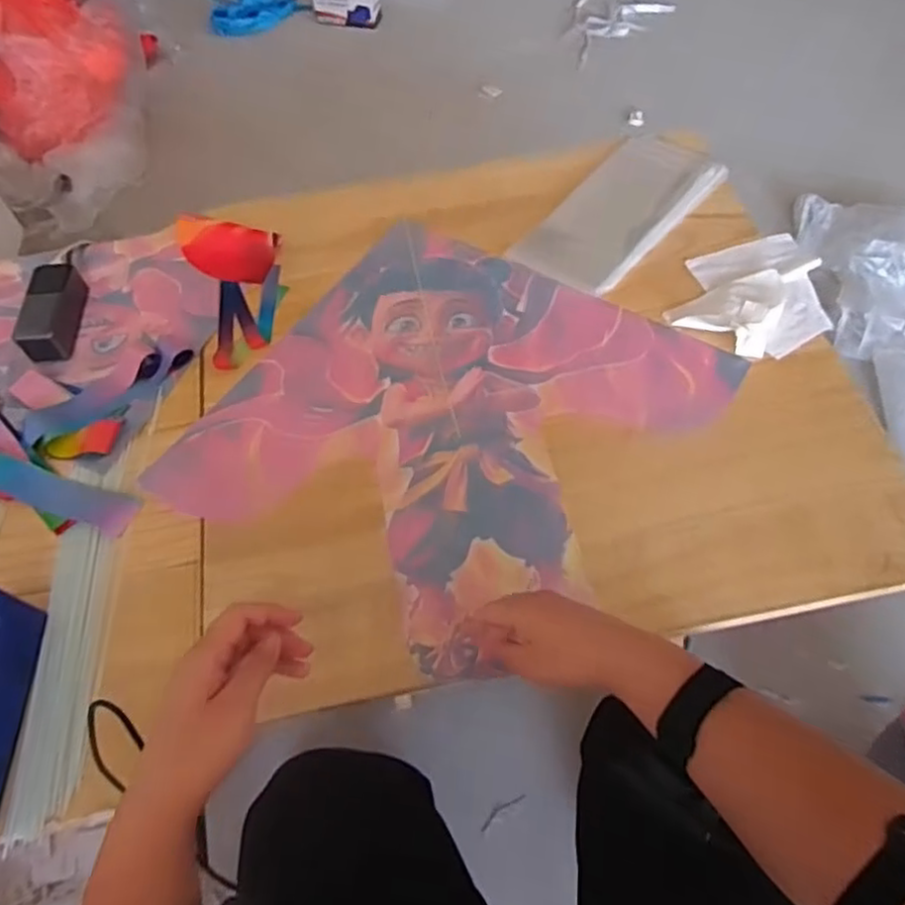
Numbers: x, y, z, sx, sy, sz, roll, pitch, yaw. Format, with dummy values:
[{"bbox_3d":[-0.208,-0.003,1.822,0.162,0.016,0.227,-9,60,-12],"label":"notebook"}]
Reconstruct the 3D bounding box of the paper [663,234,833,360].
[{"bbox_3d":[0.403,-0.212,0.904,0.180,0.036,0.210,26,64,18],"label":"paper"}]

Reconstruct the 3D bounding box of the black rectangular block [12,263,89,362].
[{"bbox_3d":[-0.538,-0.187,0.925,0.056,0.056,0.134,-4,59,0],"label":"black rectangular block"}]

